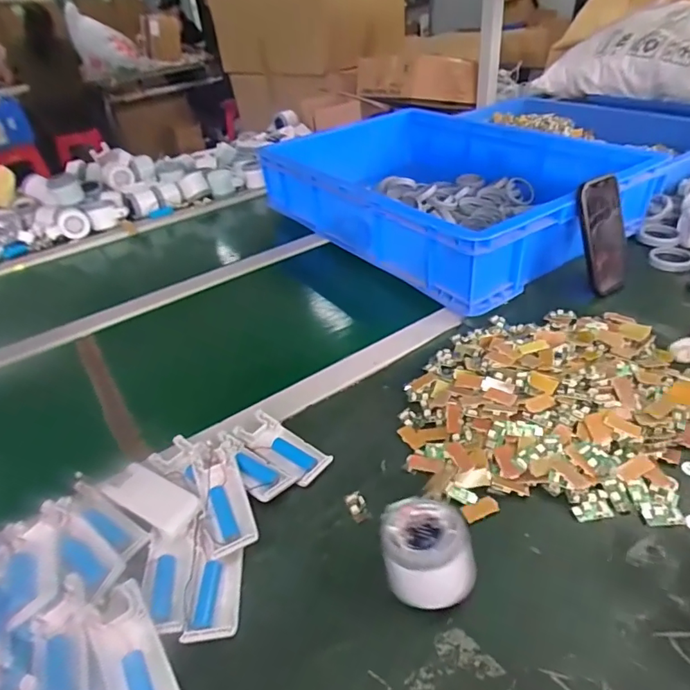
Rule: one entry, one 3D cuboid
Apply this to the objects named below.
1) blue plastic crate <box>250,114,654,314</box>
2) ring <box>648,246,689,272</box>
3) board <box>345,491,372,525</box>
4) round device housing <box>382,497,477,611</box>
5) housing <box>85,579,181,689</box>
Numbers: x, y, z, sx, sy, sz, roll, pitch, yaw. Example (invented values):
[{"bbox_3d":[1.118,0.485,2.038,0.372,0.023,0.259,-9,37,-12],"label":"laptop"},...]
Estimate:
[{"bbox_3d":[0.161,-0.282,0.866,0.411,0.122,0.577,-25,41,-24],"label":"blue plastic crate"},{"bbox_3d":[0.482,-0.127,0.720,0.058,0.015,0.058,-4,37,3],"label":"ring"},{"bbox_3d":[0.012,0.143,0.436,0.017,0.004,0.030,-16,38,-13],"label":"board"},{"bbox_3d":[0.060,0.158,0.365,0.064,0.059,0.078,-7,37,-1],"label":"round device housing"},{"bbox_3d":[-0.146,0.216,0.336,0.039,0.013,0.107,-25,53,-23],"label":"housing"}]

